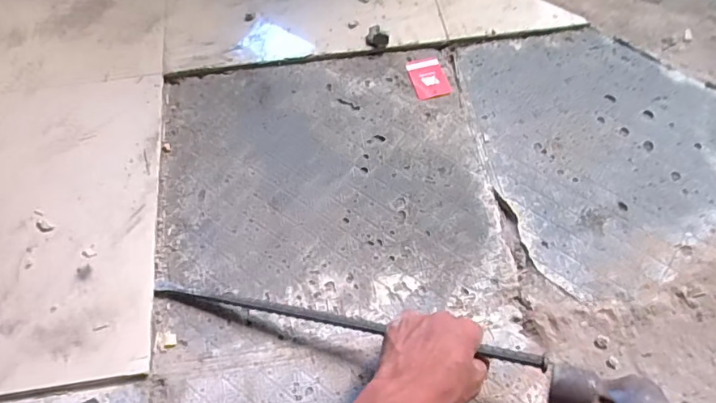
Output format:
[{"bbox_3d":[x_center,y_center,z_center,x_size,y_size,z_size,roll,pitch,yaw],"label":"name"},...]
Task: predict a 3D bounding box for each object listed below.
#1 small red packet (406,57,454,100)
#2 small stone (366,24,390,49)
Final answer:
[{"bbox_3d":[0.096,-0.168,0.698,0.047,0.004,0.067,-16,63,-9],"label":"small red packet"},{"bbox_3d":[0.026,-0.228,0.714,0.022,0.020,0.033,-37,68,-18],"label":"small stone"}]

